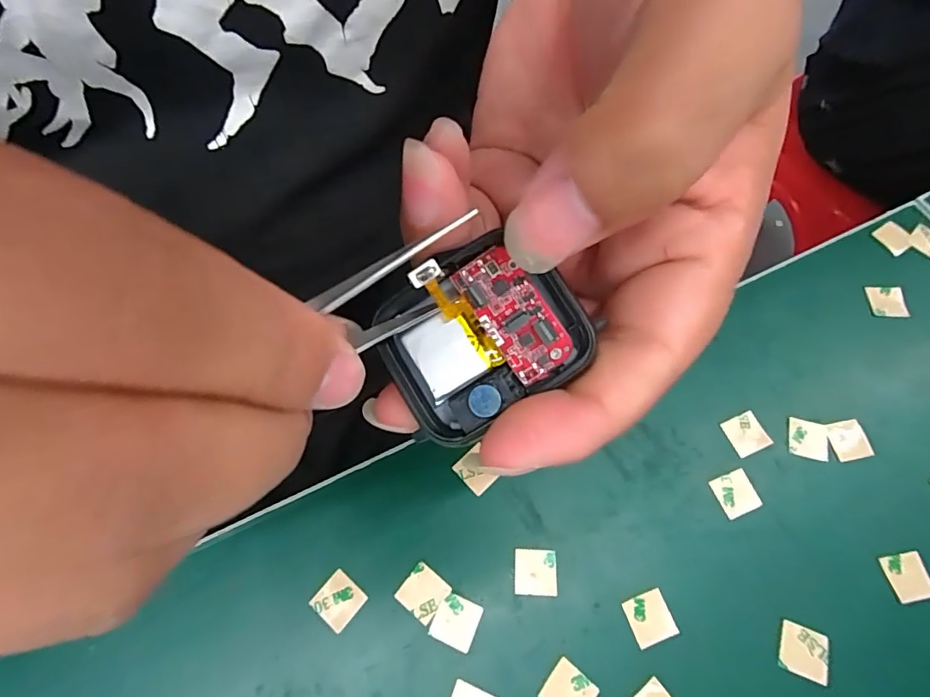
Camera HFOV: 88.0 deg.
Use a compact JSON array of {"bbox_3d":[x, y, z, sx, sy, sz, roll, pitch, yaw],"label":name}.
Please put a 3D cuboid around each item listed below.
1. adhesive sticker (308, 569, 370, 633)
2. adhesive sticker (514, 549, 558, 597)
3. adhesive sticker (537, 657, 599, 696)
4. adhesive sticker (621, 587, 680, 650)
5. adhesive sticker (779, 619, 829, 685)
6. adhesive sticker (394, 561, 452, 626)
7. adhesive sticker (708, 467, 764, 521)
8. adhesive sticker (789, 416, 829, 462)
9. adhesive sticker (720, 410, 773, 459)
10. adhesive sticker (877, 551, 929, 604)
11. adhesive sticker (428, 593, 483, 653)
[{"bbox_3d":[-0.046,0.091,0.174,0.015,0.004,0.015,37,71,14],"label":"adhesive sticker"},{"bbox_3d":[0.026,0.082,0.177,0.015,0.004,0.015,1,66,3],"label":"adhesive sticker"},{"bbox_3d":[0.035,0.116,0.162,0.015,0.004,0.015,37,72,15],"label":"adhesive sticker"},{"bbox_3d":[0.066,0.096,0.171,0.015,0.004,0.015,-20,66,-5],"label":"adhesive sticker"},{"bbox_3d":[0.117,0.105,0.167,0.015,0.004,0.015,16,69,17],"label":"adhesive sticker"},{"bbox_3d":[-0.015,0.088,0.175,0.015,0.004,0.015,36,72,15],"label":"adhesive sticker"},{"bbox_3d":[0.105,0.056,0.187,0.015,0.004,0.015,-22,68,-6],"label":"adhesive sticker"},{"bbox_3d":[0.139,0.037,0.196,0.015,0.004,0.015,11,74,6],"label":"adhesive sticker"},{"bbox_3d":[0.114,0.035,0.197,0.015,0.004,0.015,-23,67,-2],"label":"adhesive sticker"},{"bbox_3d":[0.162,0.083,0.176,0.015,0.004,0.016,-13,70,2],"label":"adhesive sticker"},{"bbox_3d":[-0.003,0.097,0.171,0.015,0.004,0.015,23,69,9],"label":"adhesive sticker"}]

